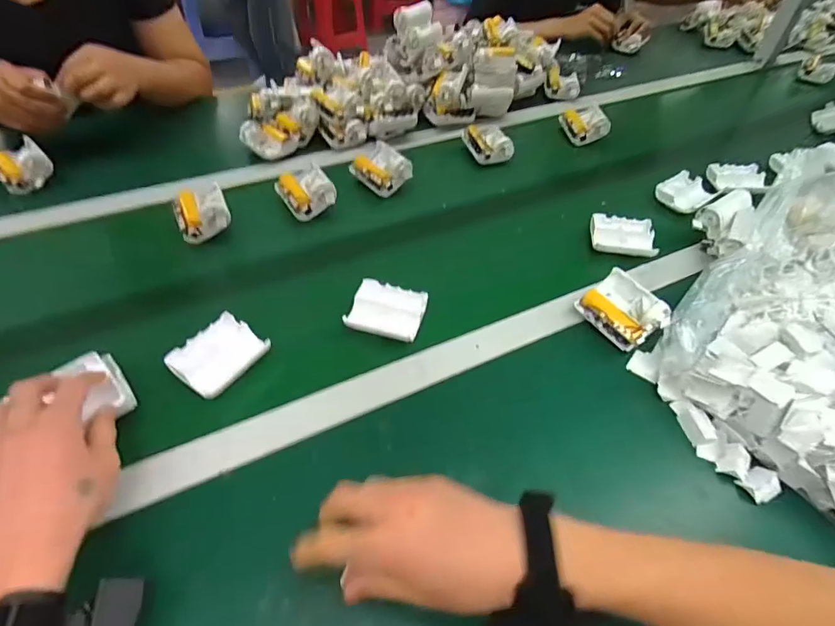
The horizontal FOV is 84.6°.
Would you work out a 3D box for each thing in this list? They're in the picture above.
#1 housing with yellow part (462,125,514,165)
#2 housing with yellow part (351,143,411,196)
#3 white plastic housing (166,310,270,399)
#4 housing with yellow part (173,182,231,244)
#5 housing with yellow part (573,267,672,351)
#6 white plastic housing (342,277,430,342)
[{"bbox_3d":[0.117,-0.287,0.777,0.064,0.031,0.083,-17,51,-17],"label":"housing with yellow part"},{"bbox_3d":[-0.059,-0.222,0.709,0.068,0.042,0.090,-27,55,-25],"label":"housing with yellow part"},{"bbox_3d":[-0.204,0.044,0.472,0.069,0.018,0.083,34,55,25],"label":"white plastic housing"},{"bbox_3d":[-0.292,-0.143,0.619,0.063,0.036,0.090,-19,55,-19],"label":"housing with yellow part"},{"bbox_3d":[0.232,-0.005,0.520,0.067,0.036,0.085,-25,54,-23],"label":"housing with yellow part"},{"bbox_3d":[-0.034,-0.002,0.523,0.081,0.014,0.070,14,49,10],"label":"white plastic housing"}]

